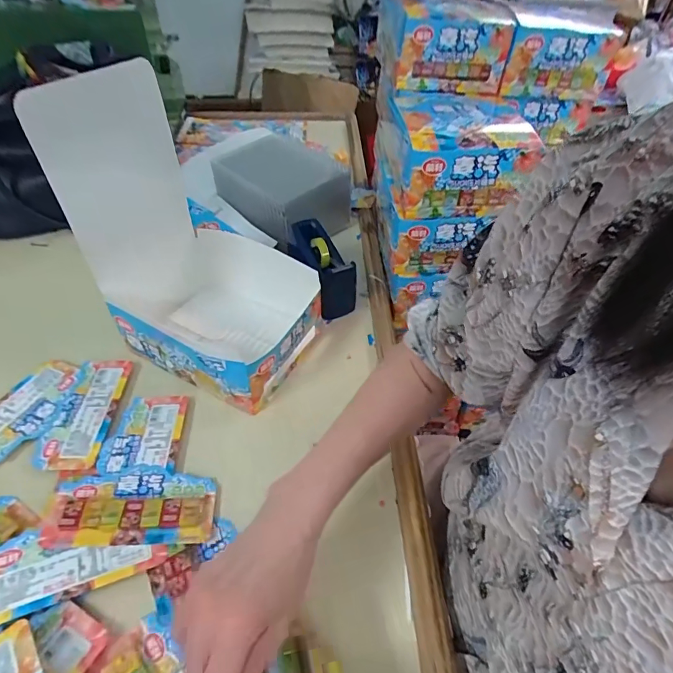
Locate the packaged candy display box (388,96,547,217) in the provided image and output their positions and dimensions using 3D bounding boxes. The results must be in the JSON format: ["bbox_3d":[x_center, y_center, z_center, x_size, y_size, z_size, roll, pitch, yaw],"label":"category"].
[{"bbox_3d":[0.152,-0.248,0.578,0.153,0.094,0.189,0,46,-2],"label":"packaged candy display box"}]

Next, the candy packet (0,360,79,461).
[{"bbox_3d":[-0.360,0.088,0.499,0.081,0.007,0.146,18,46,13],"label":"candy packet"}]

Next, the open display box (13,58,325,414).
[{"bbox_3d":[-0.144,-0.101,0.485,0.227,0.289,0.180,21,47,16],"label":"open display box"}]

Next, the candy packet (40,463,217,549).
[{"bbox_3d":[-0.194,0.158,0.417,0.146,0.017,0.079,-2,45,-7],"label":"candy packet"}]

